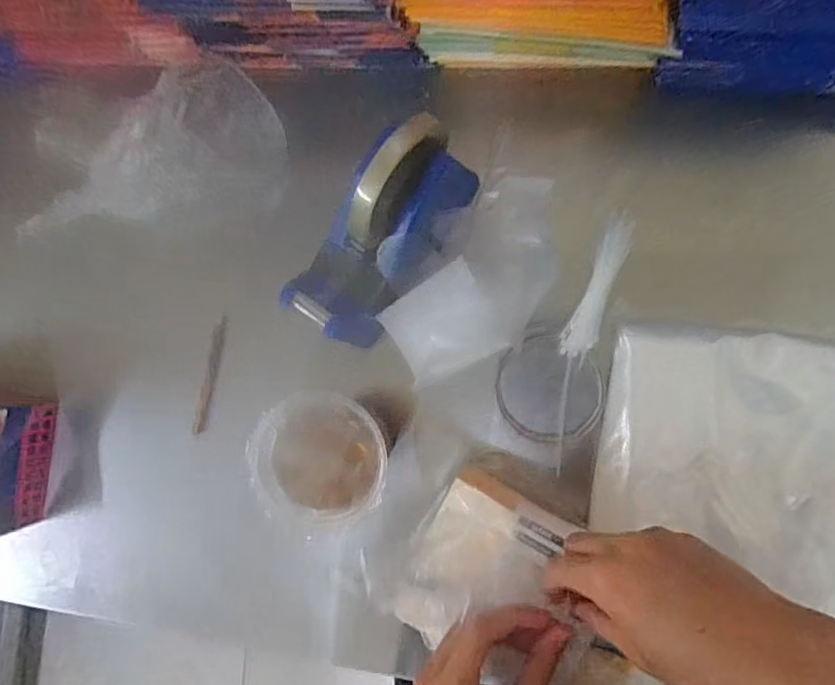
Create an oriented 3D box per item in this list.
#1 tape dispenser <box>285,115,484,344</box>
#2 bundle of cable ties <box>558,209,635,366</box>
[{"bbox_3d":[-0.021,-0.077,0.402,0.073,0.091,0.164,36,95,8],"label":"tape dispenser"},{"bbox_3d":[0.132,-0.042,0.415,0.024,0.010,0.111,23,93,9],"label":"bundle of cable ties"}]

